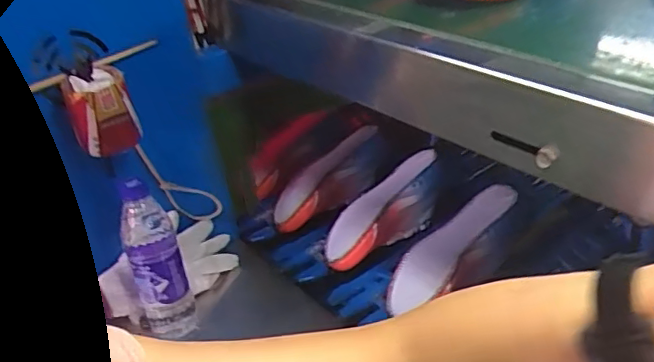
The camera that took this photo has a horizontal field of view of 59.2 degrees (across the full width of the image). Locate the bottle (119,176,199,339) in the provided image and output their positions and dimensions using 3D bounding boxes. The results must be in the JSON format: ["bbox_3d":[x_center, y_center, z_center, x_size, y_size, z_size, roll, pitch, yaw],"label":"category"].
[{"bbox_3d":[-0.217,0.100,0.725,0.066,0.211,0.056,-12,34,-12],"label":"bottle"}]

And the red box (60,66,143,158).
[{"bbox_3d":[-0.265,-0.081,0.680,0.070,0.087,0.061,-20,37,-23],"label":"red box"}]

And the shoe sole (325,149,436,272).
[{"bbox_3d":[0.079,0.035,0.931,0.088,0.036,0.251,26,66,37],"label":"shoe sole"}]

